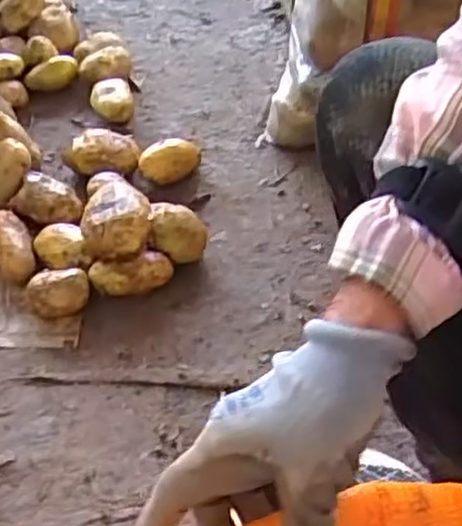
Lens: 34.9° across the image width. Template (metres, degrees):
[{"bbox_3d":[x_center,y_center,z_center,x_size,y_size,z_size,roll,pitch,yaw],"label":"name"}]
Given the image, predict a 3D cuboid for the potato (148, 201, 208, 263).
[{"bbox_3d":[-0.063,-0.032,0.884,0.066,0.062,0.063,-3,47,-4],"label":"potato"}]

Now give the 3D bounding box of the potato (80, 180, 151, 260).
[{"bbox_3d":[-0.132,-0.054,0.846,0.075,0.064,0.094,-4,47,-5],"label":"potato"}]

